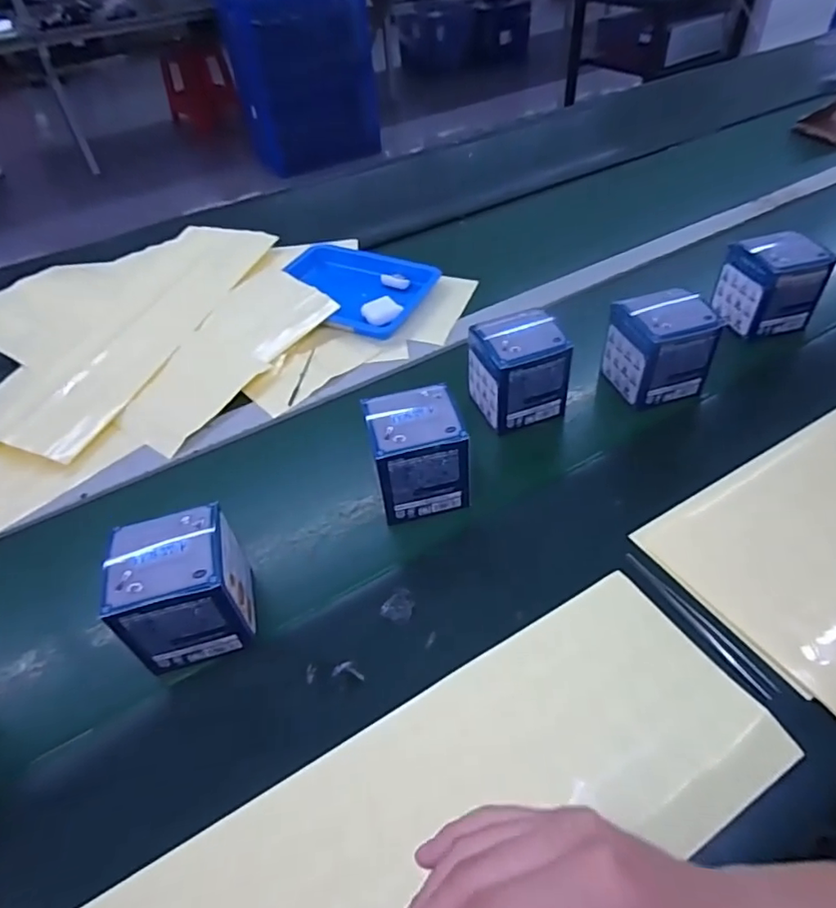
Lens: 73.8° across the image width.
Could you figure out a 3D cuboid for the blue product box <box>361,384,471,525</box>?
[{"bbox_3d":[-0.001,-0.002,0.519,0.081,0.091,0.075,-13,48,-6],"label":"blue product box"}]

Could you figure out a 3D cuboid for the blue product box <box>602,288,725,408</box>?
[{"bbox_3d":[0.262,-0.118,0.608,0.082,0.092,0.085,-15,48,-8],"label":"blue product box"}]

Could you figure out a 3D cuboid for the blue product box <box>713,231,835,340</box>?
[{"bbox_3d":[0.433,-0.208,0.681,0.086,0.098,0.078,-13,48,-6],"label":"blue product box"}]

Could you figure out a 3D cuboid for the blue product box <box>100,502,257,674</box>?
[{"bbox_3d":[-0.180,0.103,0.433,0.082,0.091,0.081,-15,48,-8],"label":"blue product box"}]

